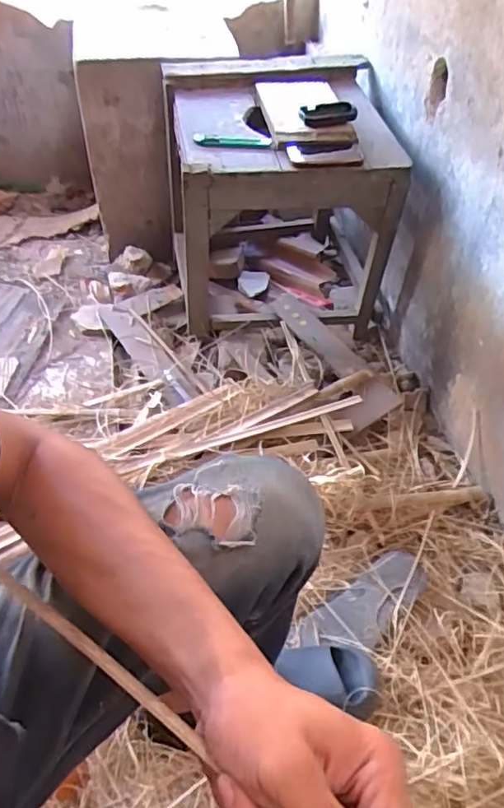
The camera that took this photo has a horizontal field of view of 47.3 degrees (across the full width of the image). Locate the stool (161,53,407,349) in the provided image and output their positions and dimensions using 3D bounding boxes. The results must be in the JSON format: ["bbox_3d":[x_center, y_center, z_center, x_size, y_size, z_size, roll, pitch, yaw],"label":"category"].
[{"bbox_3d":[0.057,-0.443,1.337,0.459,0.498,0.503,-7,47,-7],"label":"stool"}]

